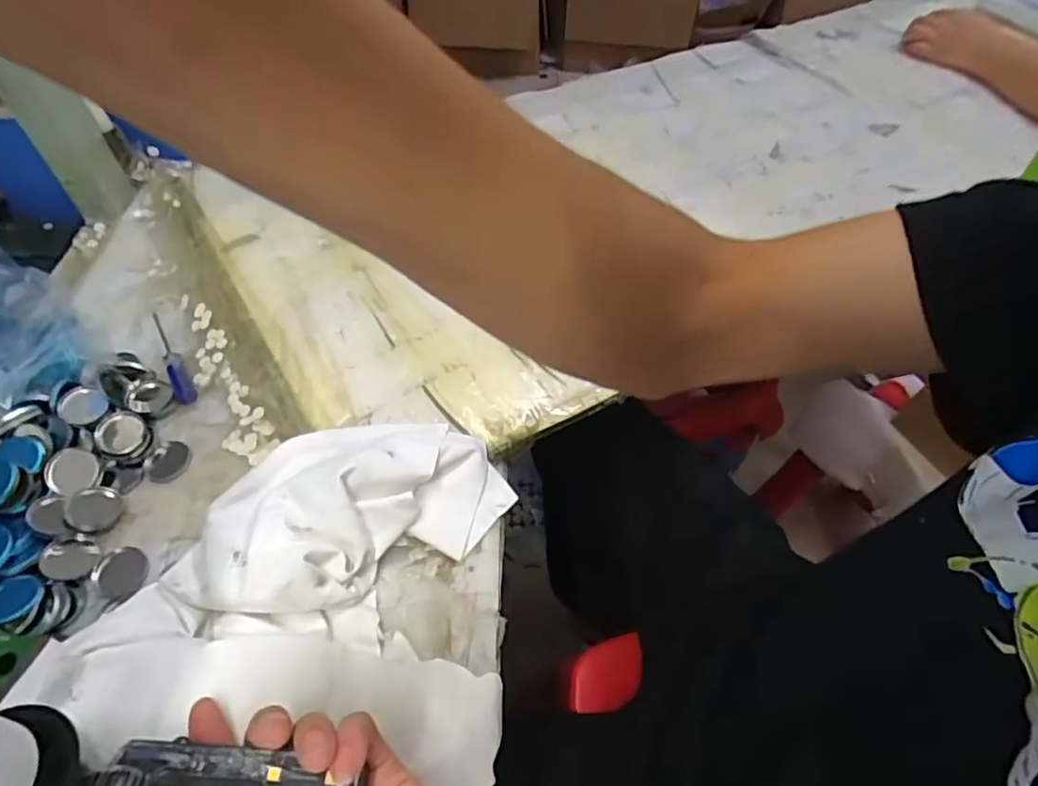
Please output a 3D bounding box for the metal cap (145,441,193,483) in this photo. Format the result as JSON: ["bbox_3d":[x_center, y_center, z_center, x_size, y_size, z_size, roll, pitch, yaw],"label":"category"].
[{"bbox_3d":[-0.250,0.050,0.428,0.026,0.004,0.031,19,54,14],"label":"metal cap"}]

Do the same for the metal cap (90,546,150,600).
[{"bbox_3d":[-0.252,0.113,0.377,0.031,0.005,0.029,0,52,0],"label":"metal cap"}]

